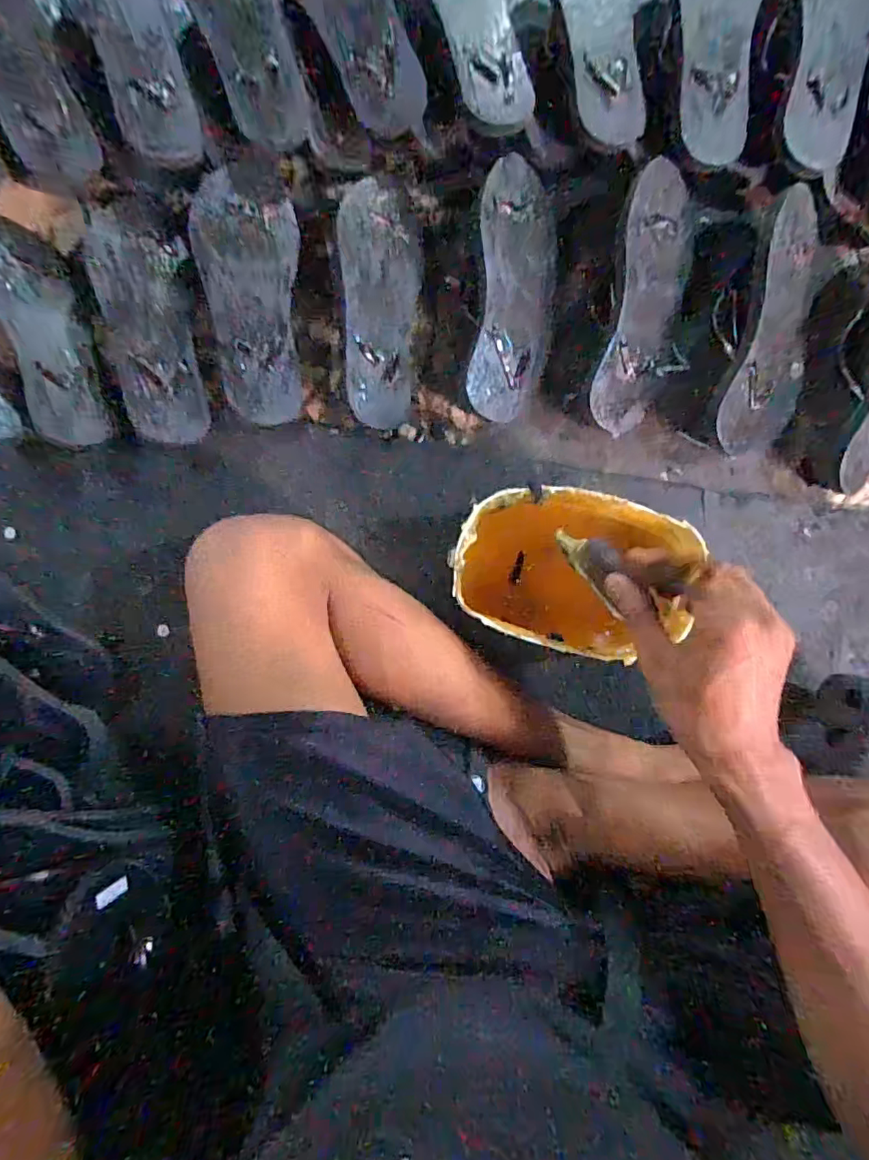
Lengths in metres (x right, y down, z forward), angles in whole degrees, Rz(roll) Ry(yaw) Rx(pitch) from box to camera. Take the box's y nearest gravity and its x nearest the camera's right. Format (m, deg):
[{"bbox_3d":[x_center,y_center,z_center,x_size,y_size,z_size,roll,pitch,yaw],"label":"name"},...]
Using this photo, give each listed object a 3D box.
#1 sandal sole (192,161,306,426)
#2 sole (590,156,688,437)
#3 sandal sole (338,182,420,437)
[{"bbox_3d":[-0.171,-0.273,0.511,0.095,0.011,0.236,-12,89,0],"label":"sandal sole"},{"bbox_3d":[0.197,-0.260,0.497,0.073,0.013,0.234,9,97,-27],"label":"sole"},{"bbox_3d":[-0.052,-0.264,0.508,0.082,0.017,0.223,-1,91,-35],"label":"sandal sole"}]

